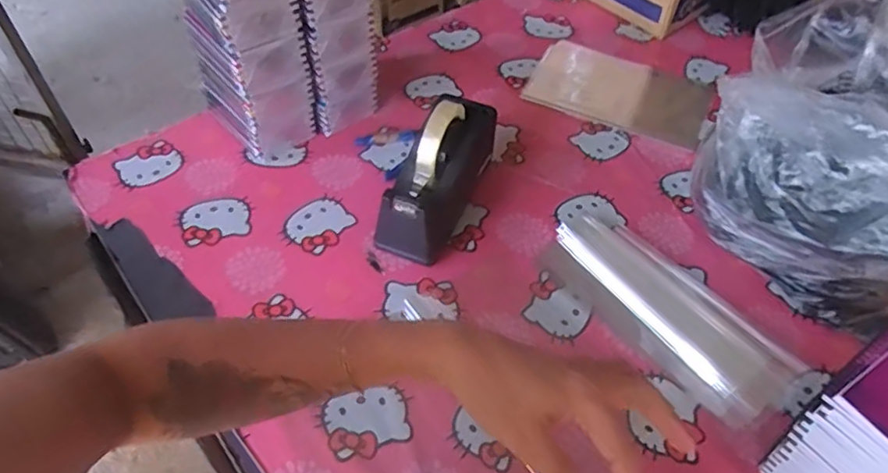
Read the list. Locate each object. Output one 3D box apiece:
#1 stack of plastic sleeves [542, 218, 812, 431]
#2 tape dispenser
[{"bbox_3d":[0.245,0.080,0.693,0.128,0.012,0.283,-31,58,-27],"label":"stack of plastic sleeves"},{"bbox_3d":[-0.003,-0.078,0.725,0.074,0.128,0.211,21,51,14],"label":"tape dispenser"}]

